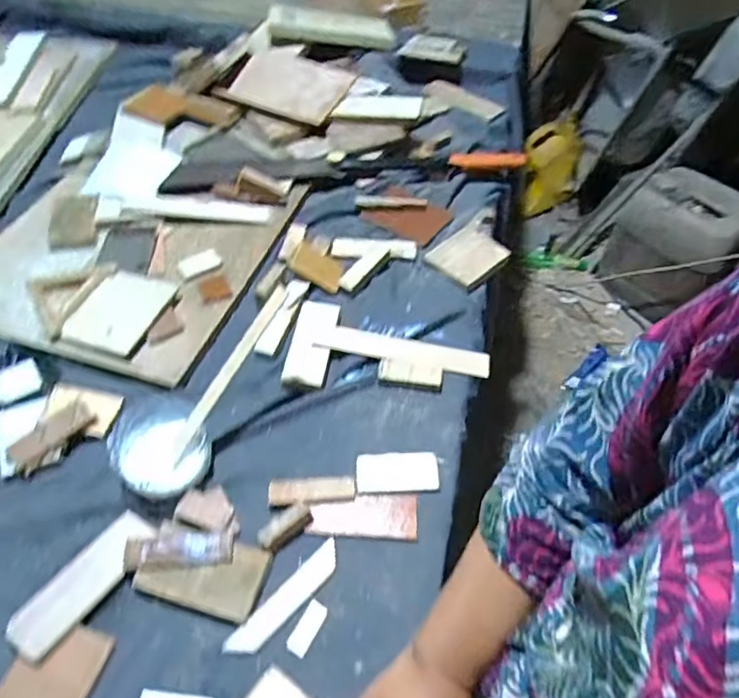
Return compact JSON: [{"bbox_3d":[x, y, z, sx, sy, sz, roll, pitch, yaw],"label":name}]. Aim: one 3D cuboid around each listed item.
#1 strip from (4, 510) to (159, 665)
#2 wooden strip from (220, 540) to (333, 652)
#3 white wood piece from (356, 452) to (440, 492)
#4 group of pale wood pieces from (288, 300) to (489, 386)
[{"bbox_3d":[-0.250,0.202,0.494,0.049,0.004,0.131,30,58,21],"label":"strip"},{"bbox_3d":[-0.072,0.219,0.492,0.024,0.004,0.120,37,61,25],"label":"wooden strip"},{"bbox_3d":[0.029,0.124,0.575,0.083,0.004,0.043,0,52,-1],"label":"white wood piece"},{"bbox_3d":[0.024,-0.002,0.658,0.229,0.014,0.125,6,53,4],"label":"group of pale wood pieces"}]

